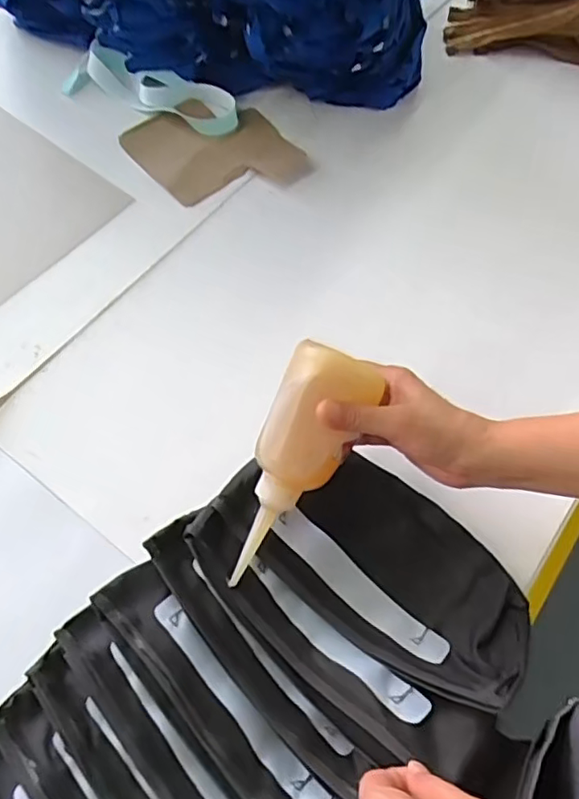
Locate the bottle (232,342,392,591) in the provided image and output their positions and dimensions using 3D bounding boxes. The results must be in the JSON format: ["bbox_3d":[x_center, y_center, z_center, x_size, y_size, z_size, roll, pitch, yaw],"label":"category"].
[{"bbox_3d":[0.002,0.046,0.422,0.059,0.047,0.175,28,101,19],"label":"bottle"}]

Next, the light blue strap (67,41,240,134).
[{"bbox_3d":[-0.161,-0.360,0.695,0.205,0.034,0.069,22,65,9],"label":"light blue strap"}]

